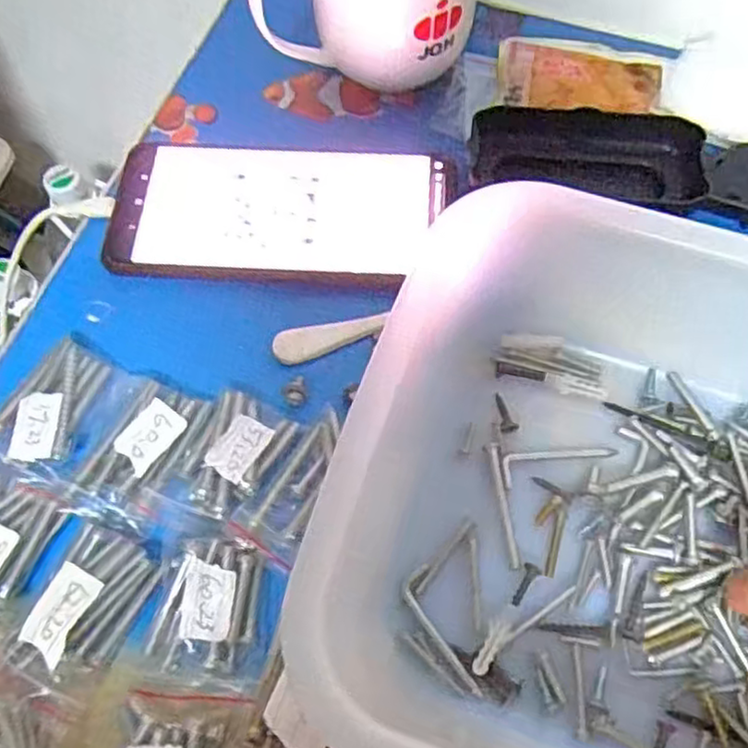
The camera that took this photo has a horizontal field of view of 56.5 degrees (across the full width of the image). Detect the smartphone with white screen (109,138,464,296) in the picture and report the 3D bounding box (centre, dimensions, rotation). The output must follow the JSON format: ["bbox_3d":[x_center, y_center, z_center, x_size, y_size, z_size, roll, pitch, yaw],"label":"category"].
[{"bbox_3d":[-0.045,-0.083,0.340,0.158,0.007,0.090,4,66,2],"label":"smartphone with white screen"}]

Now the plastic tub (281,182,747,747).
[{"bbox_3d":[0.134,0.053,0.249,0.284,0.067,0.208,16,67,7],"label":"plastic tub"}]

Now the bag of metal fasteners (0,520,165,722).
[{"bbox_3d":[-0.110,0.089,0.256,0.035,0.011,0.061,24,68,10],"label":"bag of metal fasteners"}]

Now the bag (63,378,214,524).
[{"bbox_3d":[-0.096,0.032,0.289,0.034,0.008,0.062,20,68,9],"label":"bag"}]

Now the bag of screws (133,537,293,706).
[{"bbox_3d":[-0.060,0.091,0.258,0.046,0.009,0.056,11,67,5],"label":"bag of screws"}]

